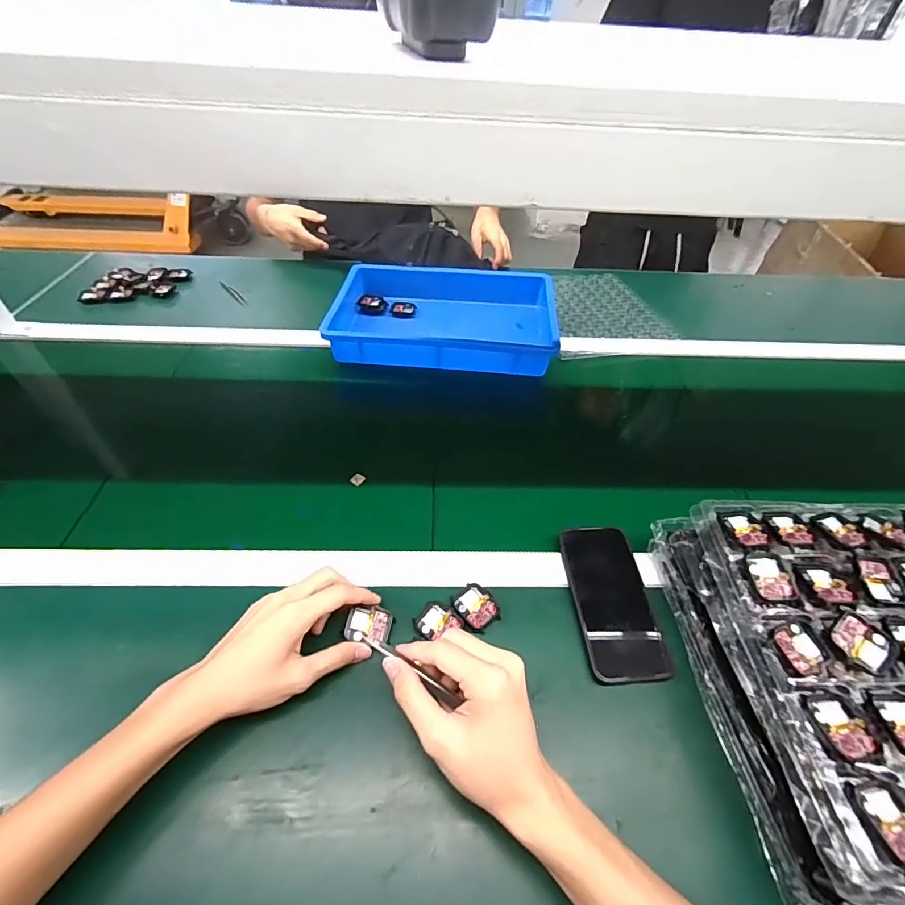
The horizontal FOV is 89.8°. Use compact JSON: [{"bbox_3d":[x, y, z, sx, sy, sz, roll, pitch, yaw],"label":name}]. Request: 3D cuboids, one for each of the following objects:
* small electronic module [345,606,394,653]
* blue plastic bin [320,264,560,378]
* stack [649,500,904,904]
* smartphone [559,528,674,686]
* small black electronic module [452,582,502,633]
[{"bbox_3d":[-0.082,0.169,0.443,0.040,0.013,0.038,9,47,6],"label":"small electronic module"},{"bbox_3d":[-0.015,-0.242,0.802,0.365,0.062,0.259,5,47,2],"label":"blue plastic bin"},{"bbox_3d":[0.381,0.184,0.394,0.298,0.091,0.301,0,47,-3],"label":"stack"},{"bbox_3d":[0.163,0.148,0.463,0.074,0.015,0.158,-2,47,-5],"label":"smartphone"},{"bbox_3d":[0.025,0.157,0.465,0.038,0.004,0.046,-31,56,-28],"label":"small black electronic module"}]

